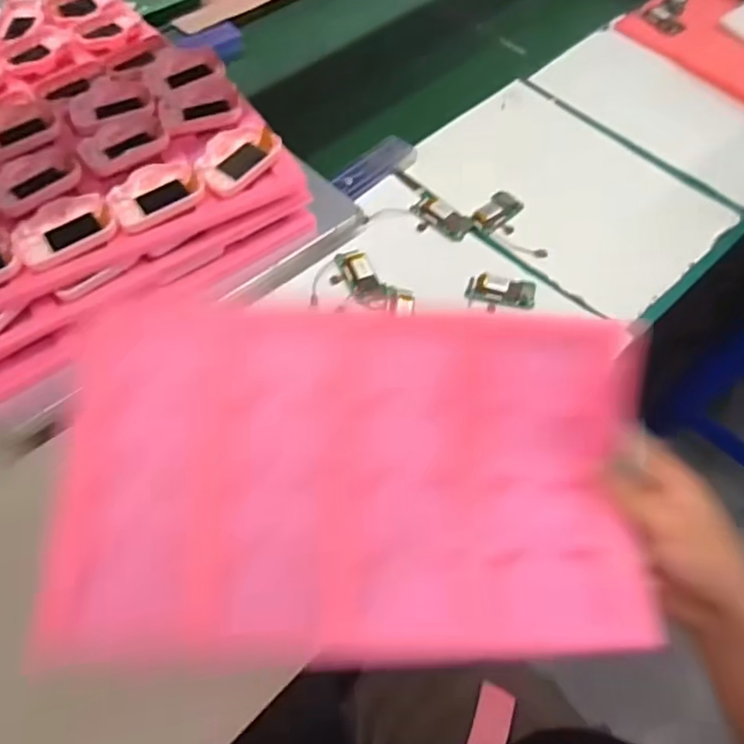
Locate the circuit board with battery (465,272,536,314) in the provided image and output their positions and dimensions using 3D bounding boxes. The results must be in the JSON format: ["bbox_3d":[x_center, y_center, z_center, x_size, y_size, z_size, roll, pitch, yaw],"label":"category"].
[{"bbox_3d":[0.141,-0.087,0.650,0.074,0.009,0.047,10,59,6],"label":"circuit board with battery"}]

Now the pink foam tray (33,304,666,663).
[{"bbox_3d":[-0.016,0.064,0.397,0.359,0.041,0.227,-1,69,1],"label":"pink foam tray"}]

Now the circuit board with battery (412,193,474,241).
[{"bbox_3d":[0.079,-0.182,0.705,0.078,0.007,0.053,38,66,20],"label":"circuit board with battery"}]

